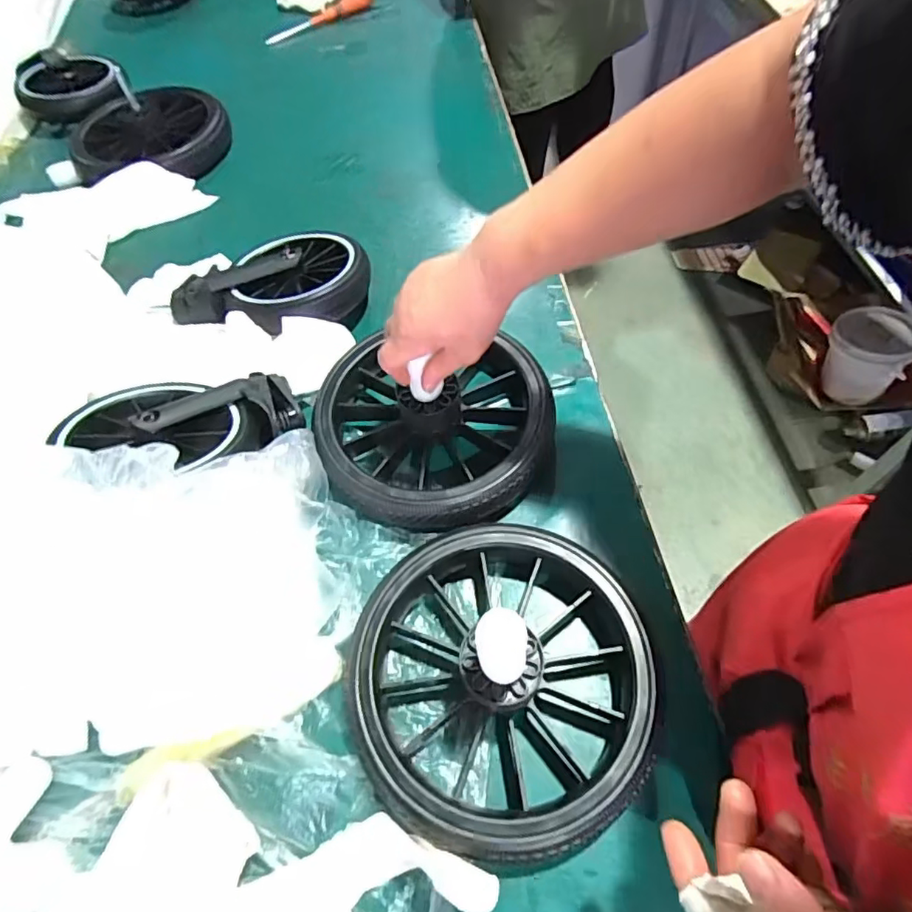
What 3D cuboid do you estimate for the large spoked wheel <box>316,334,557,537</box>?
[{"bbox_3d":[-0.021,-0.030,0.540,0.214,0.066,0.203,-1,60,2],"label":"large spoked wheel"}]

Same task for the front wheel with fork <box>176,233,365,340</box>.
[{"bbox_3d":[-0.202,-0.199,0.657,0.199,0.060,0.158,11,61,12],"label":"front wheel with fork"}]

